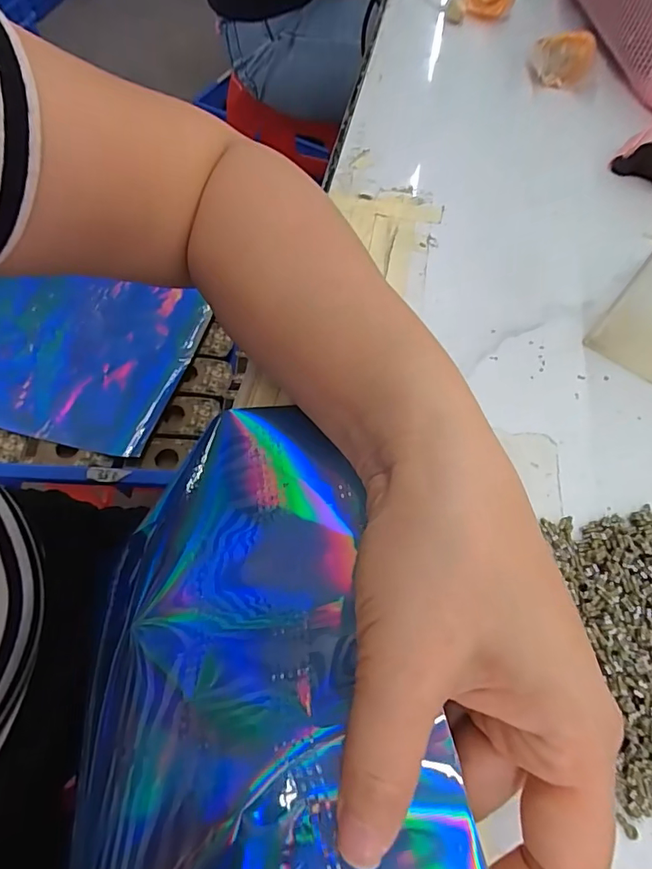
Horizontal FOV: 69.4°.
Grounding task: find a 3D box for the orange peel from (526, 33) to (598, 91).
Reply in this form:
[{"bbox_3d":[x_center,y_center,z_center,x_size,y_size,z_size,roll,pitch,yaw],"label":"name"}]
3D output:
[{"bbox_3d":[0.181,-0.288,0.362,0.045,0.033,0.029,17,64,8],"label":"orange peel"}]

